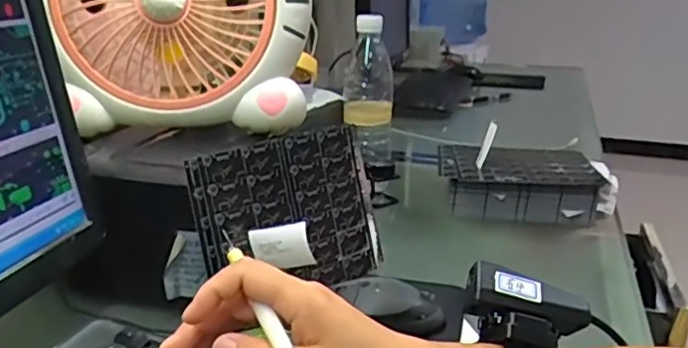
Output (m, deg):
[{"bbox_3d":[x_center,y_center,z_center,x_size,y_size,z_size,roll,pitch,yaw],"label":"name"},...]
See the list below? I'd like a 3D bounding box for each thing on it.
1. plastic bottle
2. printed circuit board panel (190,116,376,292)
[{"bbox_3d":[0.032,-0.110,0.810,0.063,0.185,0.054,1,18,3],"label":"plastic bottle"},{"bbox_3d":[-0.046,0.039,0.546,0.174,0.142,0.009,-18,7,-43],"label":"printed circuit board panel"}]

